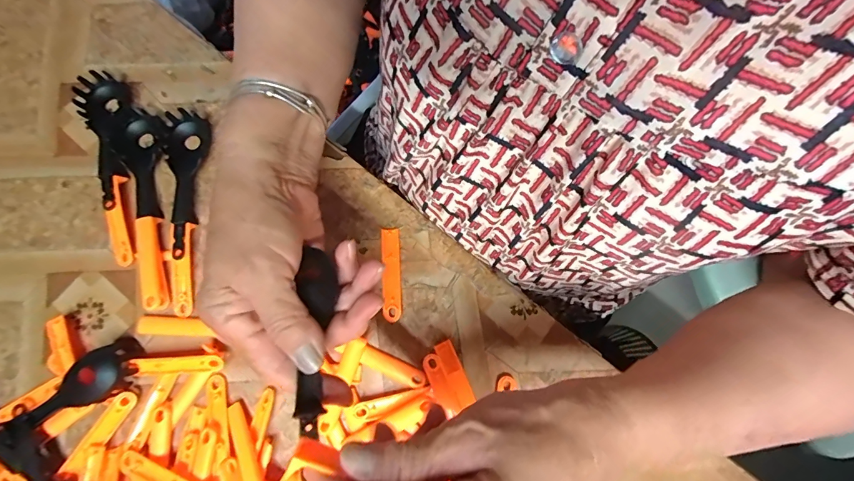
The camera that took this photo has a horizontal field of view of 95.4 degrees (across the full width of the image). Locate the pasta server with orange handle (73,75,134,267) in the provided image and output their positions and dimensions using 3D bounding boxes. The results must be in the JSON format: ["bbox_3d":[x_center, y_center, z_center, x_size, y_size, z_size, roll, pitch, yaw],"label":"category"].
[{"bbox_3d":[-0.269,-0.068,0.335,0.039,0.020,0.174,-19,78,-5],"label":"pasta server with orange handle"}]

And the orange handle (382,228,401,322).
[{"bbox_3d":[-0.030,0.027,0.322,0.015,0.004,0.076,-2,77,-1],"label":"orange handle"}]

